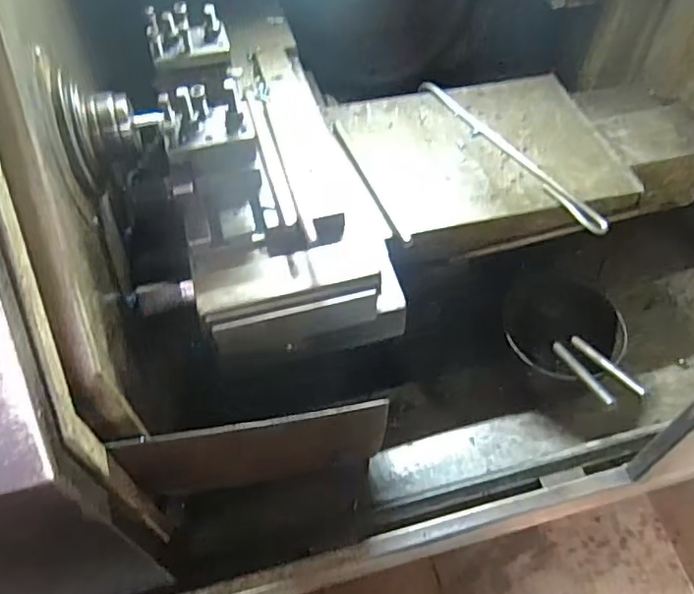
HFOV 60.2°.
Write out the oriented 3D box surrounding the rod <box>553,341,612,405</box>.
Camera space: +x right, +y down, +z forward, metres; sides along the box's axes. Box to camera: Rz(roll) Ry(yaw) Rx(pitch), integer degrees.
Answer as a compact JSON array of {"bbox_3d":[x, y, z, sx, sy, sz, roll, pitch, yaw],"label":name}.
[{"bbox_3d":[0.315,0.100,0.801,0.012,0.016,0.135,-10,28,-6],"label":"rod"}]

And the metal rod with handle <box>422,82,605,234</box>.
[{"bbox_3d":[0.231,-0.216,0.877,0.031,0.007,0.383,-28,58,-19],"label":"metal rod with handle"}]

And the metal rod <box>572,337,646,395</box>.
[{"bbox_3d":[0.352,0.090,0.813,0.014,0.010,0.131,-20,35,-13],"label":"metal rod"}]

